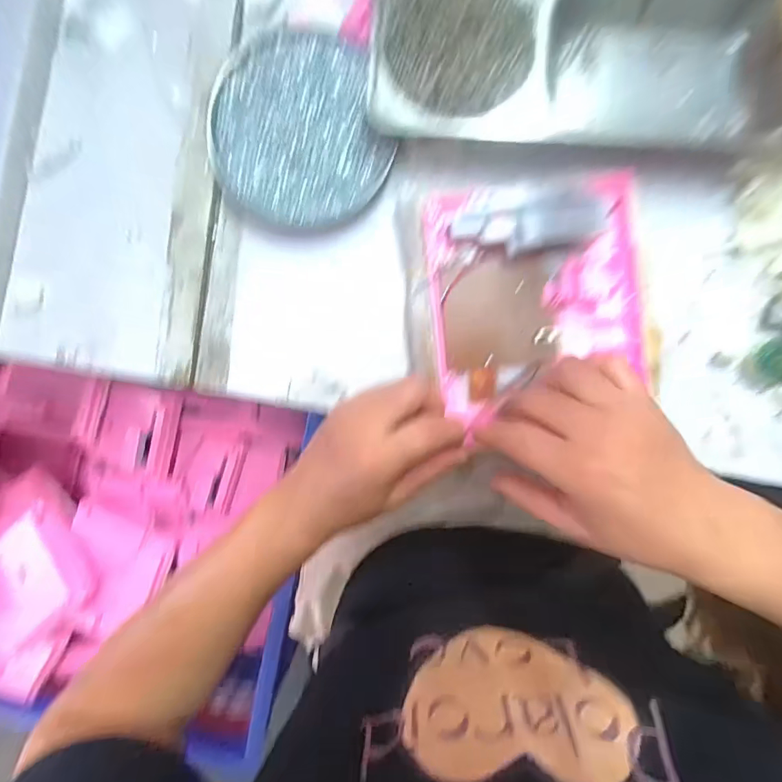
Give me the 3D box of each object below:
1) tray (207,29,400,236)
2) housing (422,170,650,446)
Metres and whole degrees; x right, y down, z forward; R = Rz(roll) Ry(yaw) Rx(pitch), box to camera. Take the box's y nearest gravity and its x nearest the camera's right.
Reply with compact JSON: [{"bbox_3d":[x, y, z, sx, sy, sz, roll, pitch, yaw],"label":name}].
[{"bbox_3d":[-0.069,-0.184,0.326,0.125,0.011,0.132,0,94,4],"label":"tray"},{"bbox_3d":[0.094,-0.052,0.293,0.141,0.037,0.157,-6,98,6],"label":"housing"}]

